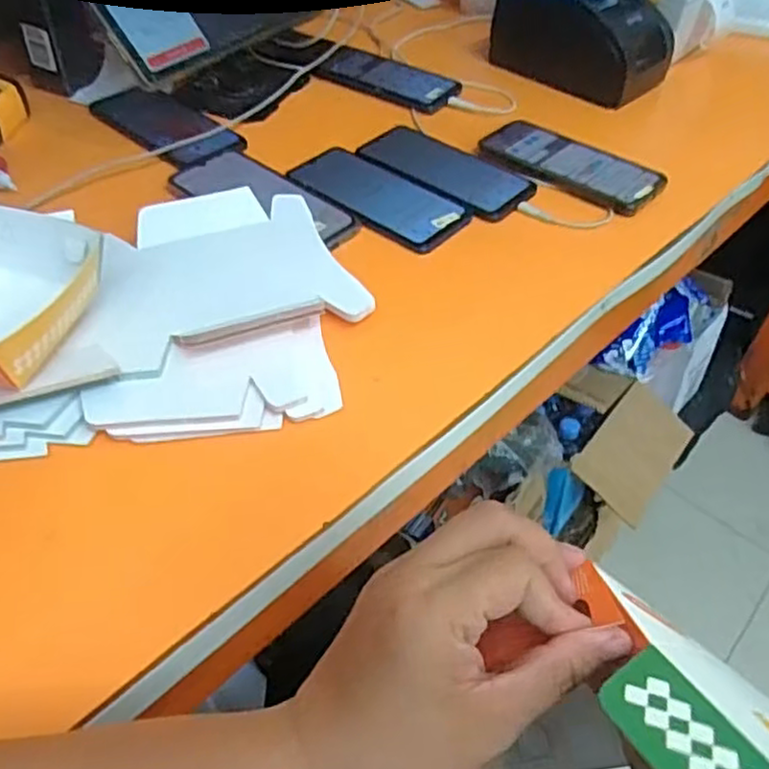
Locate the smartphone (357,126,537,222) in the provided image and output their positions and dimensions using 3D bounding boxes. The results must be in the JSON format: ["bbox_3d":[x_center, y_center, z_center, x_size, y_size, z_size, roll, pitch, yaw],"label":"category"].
[{"bbox_3d":[0.056,-0.204,0.665,0.170,0.013,0.075,35,54,26],"label":"smartphone"}]

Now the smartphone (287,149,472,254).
[{"bbox_3d":[-0.010,-0.172,0.632,0.169,0.006,0.078,34,54,25],"label":"smartphone"}]

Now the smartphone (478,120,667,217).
[{"bbox_3d":[0.174,-0.210,0.677,0.174,0.015,0.087,35,54,26],"label":"smartphone"}]

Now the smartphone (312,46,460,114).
[{"bbox_3d":[0.002,-0.340,0.786,0.153,0.016,0.078,21,49,15],"label":"smartphone"}]

